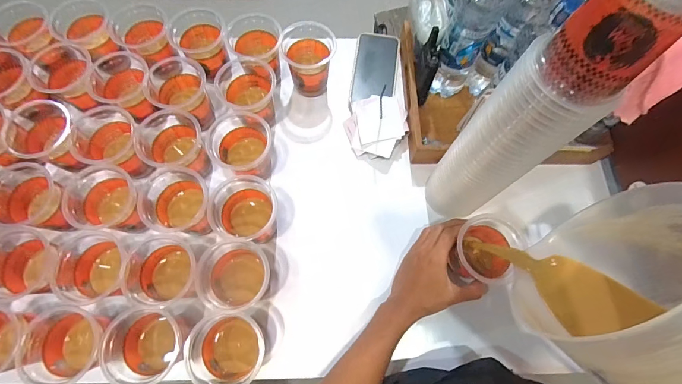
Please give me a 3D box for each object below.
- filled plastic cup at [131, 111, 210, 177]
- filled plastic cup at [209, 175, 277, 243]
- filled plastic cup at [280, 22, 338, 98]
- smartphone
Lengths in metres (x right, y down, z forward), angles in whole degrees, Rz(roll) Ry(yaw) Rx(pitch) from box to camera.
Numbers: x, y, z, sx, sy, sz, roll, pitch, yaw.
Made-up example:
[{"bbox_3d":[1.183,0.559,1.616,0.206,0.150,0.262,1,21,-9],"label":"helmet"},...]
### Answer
[{"bbox_3d":[-0.247,-0.069,0.535,0.084,0.091,0.077,0,72,-1],"label":"filled plastic cup"},{"bbox_3d":[-0.135,0.030,0.513,0.086,0.105,0.077,-3,72,-2],"label":"filled plastic cup"},{"bbox_3d":[-0.053,-0.224,0.592,0.086,0.118,0.079,0,72,-1],"label":"filled plastic cup"},{"bbox_3d":[0.065,-0.230,0.660,0.081,0.013,0.168,7,72,1],"label":"smartphone"}]

